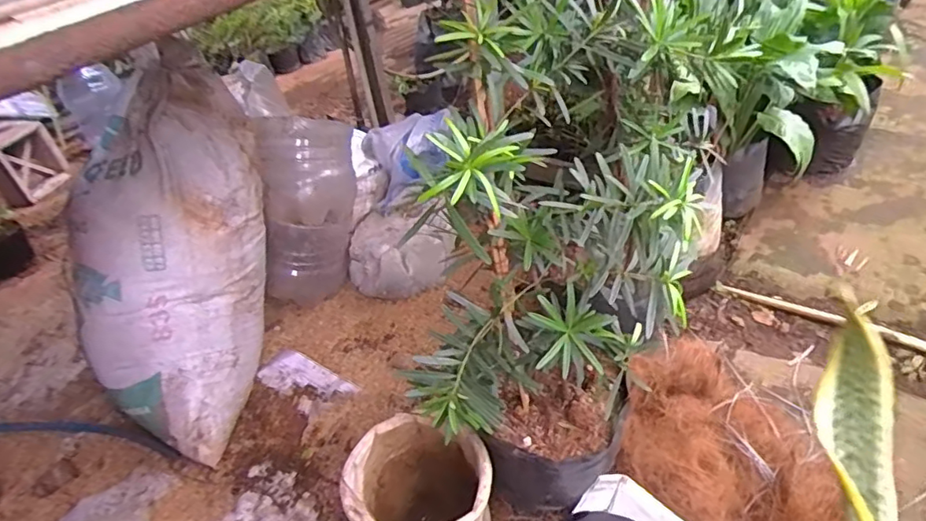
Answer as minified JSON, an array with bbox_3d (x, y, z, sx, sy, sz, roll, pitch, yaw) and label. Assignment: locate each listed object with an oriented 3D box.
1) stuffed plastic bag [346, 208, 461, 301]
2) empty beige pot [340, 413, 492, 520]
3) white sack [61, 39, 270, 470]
[{"bbox_3d":[-0.162,-0.010,1.465,0.270,0.179,0.209,3,40,13],"label":"stuffed plastic bag"},{"bbox_3d":[-0.073,0.367,0.884,0.201,0.157,0.246,-30,44,-25],"label":"empty beige pot"},{"bbox_3d":[-0.563,-0.018,1.137,0.275,0.763,0.300,11,14,22],"label":"white sack"}]

